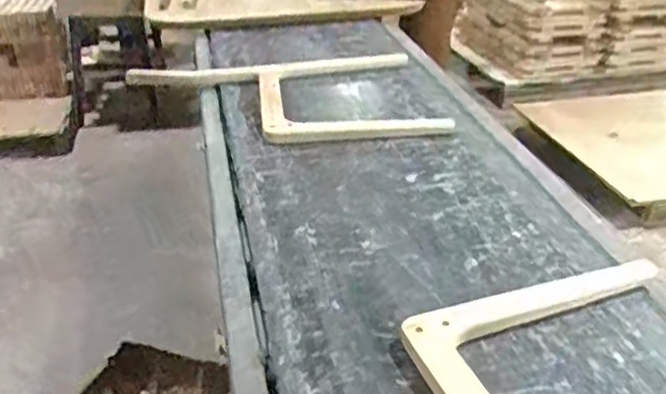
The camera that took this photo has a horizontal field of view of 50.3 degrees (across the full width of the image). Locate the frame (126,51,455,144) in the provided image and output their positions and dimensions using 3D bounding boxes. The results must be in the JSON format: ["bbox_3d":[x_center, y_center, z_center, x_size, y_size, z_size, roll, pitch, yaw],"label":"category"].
[{"bbox_3d":[-0.126,-0.259,1.744,0.731,0.074,0.493,-7,29,-10],"label":"frame"}]

